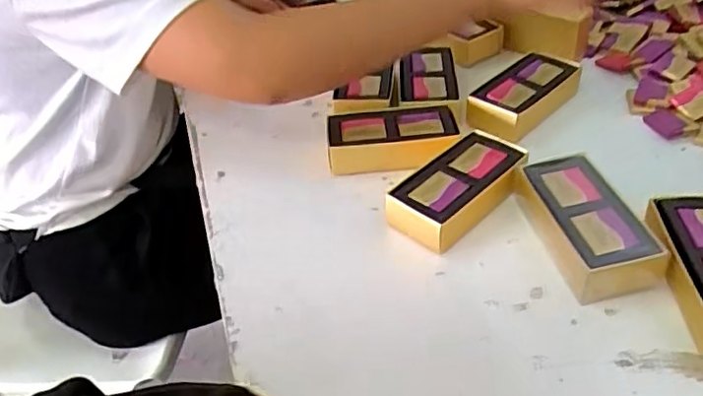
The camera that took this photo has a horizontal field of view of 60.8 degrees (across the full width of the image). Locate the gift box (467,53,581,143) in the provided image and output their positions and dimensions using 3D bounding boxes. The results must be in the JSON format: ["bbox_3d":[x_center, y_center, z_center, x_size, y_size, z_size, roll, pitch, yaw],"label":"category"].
[{"bbox_3d":[0.157,-0.093,0.553,0.057,0.030,0.123,28,51,34],"label":"gift box"}]

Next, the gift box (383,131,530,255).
[{"bbox_3d":[0.084,-0.007,0.464,0.111,0.031,0.057,-35,48,-30],"label":"gift box"}]

